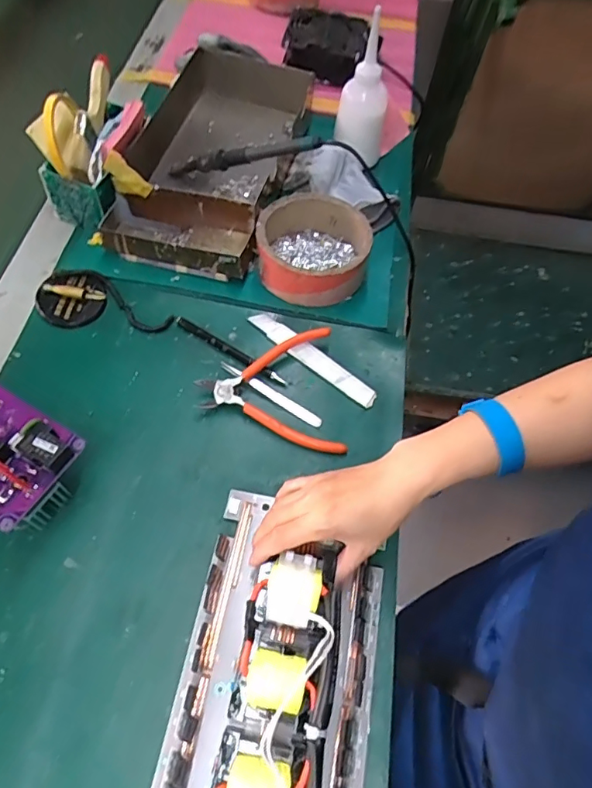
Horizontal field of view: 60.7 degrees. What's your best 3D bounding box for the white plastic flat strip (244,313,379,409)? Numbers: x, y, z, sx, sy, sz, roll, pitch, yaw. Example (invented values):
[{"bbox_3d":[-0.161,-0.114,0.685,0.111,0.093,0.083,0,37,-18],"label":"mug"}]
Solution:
[{"bbox_3d":[0.016,-0.040,0.525,0.157,0.009,0.022,38,65,16],"label":"white plastic flat strip"}]

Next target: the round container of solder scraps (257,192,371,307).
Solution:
[{"bbox_3d":[0.019,-0.163,0.567,0.119,0.053,0.119,2,61,-3],"label":"round container of solder scraps"}]

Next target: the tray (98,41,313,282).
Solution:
[{"bbox_3d":[-0.098,-0.300,0.630,0.171,0.066,0.347,14,61,4],"label":"tray"}]

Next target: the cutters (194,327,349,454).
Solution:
[{"bbox_3d":[-0.026,0.001,0.493,0.134,0.021,0.128,-6,61,-7],"label":"cutters"}]

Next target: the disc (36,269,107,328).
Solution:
[{"bbox_3d":[-0.235,-0.102,0.535,0.062,0.018,0.068,2,61,-3],"label":"disc"}]

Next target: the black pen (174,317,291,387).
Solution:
[{"bbox_3d":[-0.067,-0.045,0.522,0.133,0.006,0.010,30,63,12],"label":"black pen"}]

